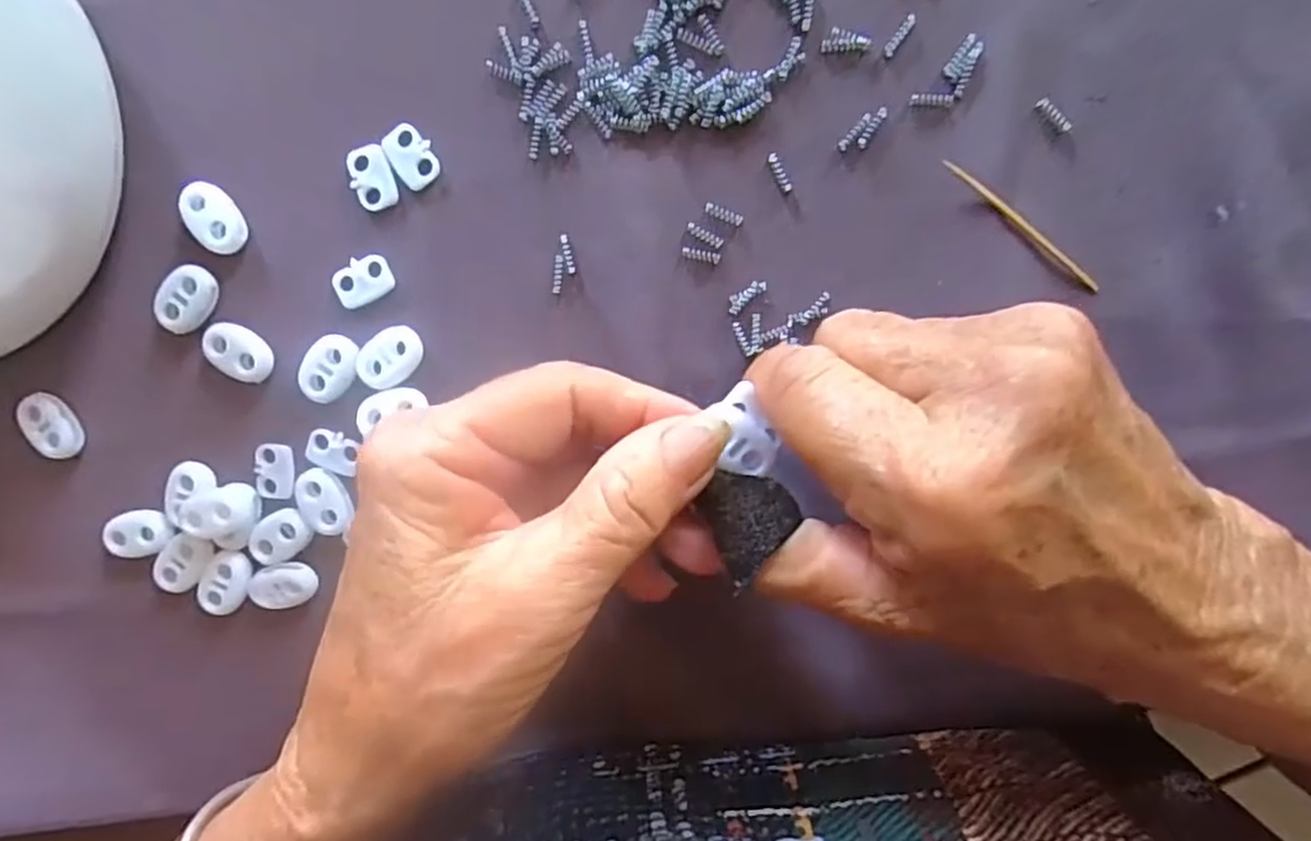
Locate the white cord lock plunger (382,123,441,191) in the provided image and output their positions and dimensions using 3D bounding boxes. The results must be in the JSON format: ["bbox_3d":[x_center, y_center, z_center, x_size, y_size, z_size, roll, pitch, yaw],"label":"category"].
[{"bbox_3d":[-0.074,-0.080,0.203,0.013,0.004,0.018,-29,95,7],"label":"white cord lock plunger"}]

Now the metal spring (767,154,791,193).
[{"bbox_3d":[0.037,-0.073,0.197,0.004,0.004,0.012,-26,97,6],"label":"metal spring"}]

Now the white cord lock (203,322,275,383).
[{"bbox_3d":[-0.132,-0.022,0.214,0.022,0.006,0.015,29,98,-1],"label":"white cord lock"}]

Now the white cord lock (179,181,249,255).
[{"bbox_3d":[-0.137,-0.063,0.208,0.015,0.006,0.021,-36,95,7],"label":"white cord lock"}]

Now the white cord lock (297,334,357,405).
[{"bbox_3d":[-0.103,-0.016,0.213,0.016,0.005,0.022,40,98,-3],"label":"white cord lock"}]

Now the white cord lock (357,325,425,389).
[{"bbox_3d":[-0.083,-0.020,0.211,0.022,0.006,0.015,-44,94,8],"label":"white cord lock"}]

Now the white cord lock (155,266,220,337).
[{"bbox_3d":[-0.148,-0.038,0.212,0.015,0.005,0.022,40,98,-3],"label":"white cord lock"}]

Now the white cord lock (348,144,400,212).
[{"bbox_3d":[-0.086,-0.074,0.203,0.013,0.004,0.018,-20,96,6],"label":"white cord lock"}]

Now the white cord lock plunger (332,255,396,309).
[{"bbox_3d":[-0.091,-0.043,0.209,0.019,0.004,0.013,-25,96,6],"label":"white cord lock plunger"}]

